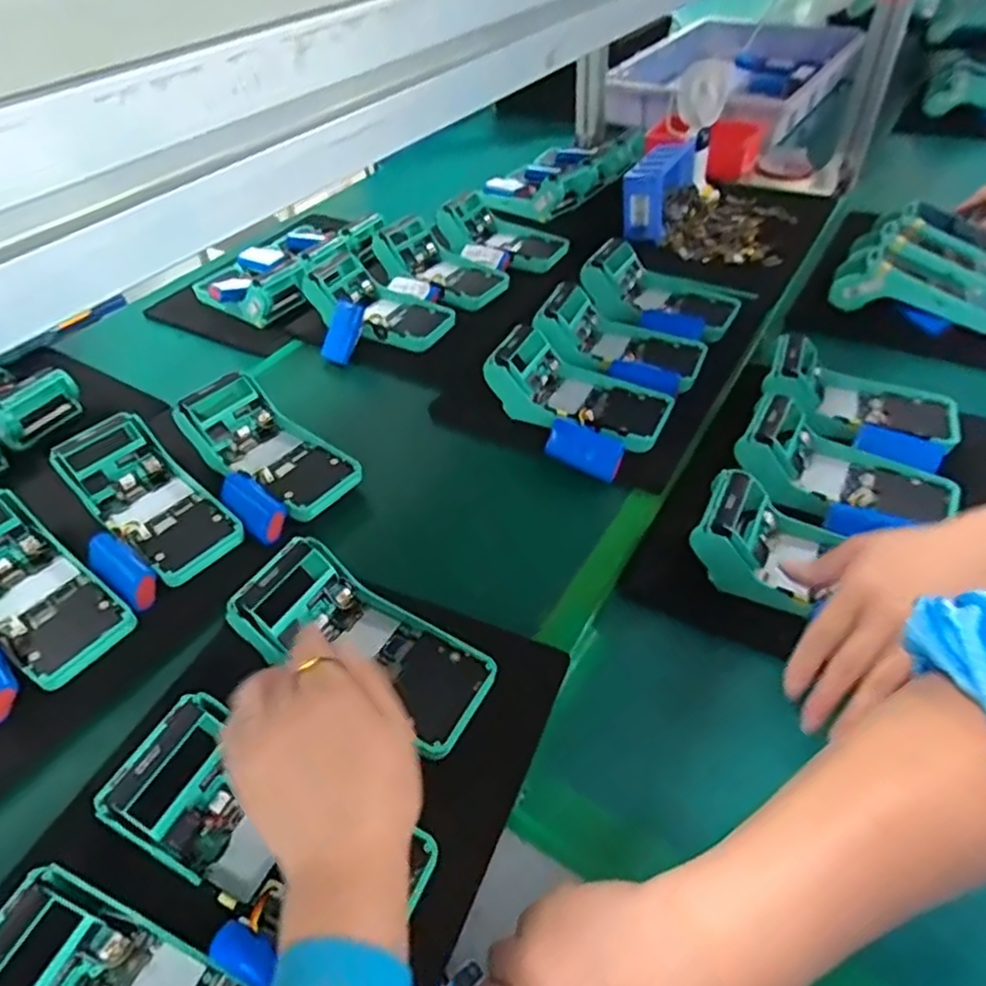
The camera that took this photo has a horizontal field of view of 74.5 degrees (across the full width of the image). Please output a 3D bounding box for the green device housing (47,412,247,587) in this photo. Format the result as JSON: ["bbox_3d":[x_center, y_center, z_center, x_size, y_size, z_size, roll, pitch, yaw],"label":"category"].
[{"bbox_3d":[-0.289,0.002,0.540,0.160,0.054,0.083,30,53,31],"label":"green device housing"}]

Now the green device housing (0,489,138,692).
[{"bbox_3d":[-0.349,0.070,0.484,0.159,0.063,0.078,26,51,28],"label":"green device housing"}]

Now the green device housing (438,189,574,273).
[{"bbox_3d":[0.018,-0.358,0.881,0.173,0.052,0.091,20,48,23],"label":"green device housing"}]

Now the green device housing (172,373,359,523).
[{"bbox_3d":[-0.208,-0.046,0.585,0.173,0.057,0.088,25,50,27],"label":"green device housing"}]

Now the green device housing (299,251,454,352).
[{"bbox_3d":[-0.132,-0.225,0.760,0.170,0.059,0.090,21,49,24],"label":"green device housing"}]

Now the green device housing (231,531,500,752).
[{"bbox_3d":[-0.085,0.104,0.435,0.169,0.048,0.075,29,55,11],"label":"green device housing"}]

